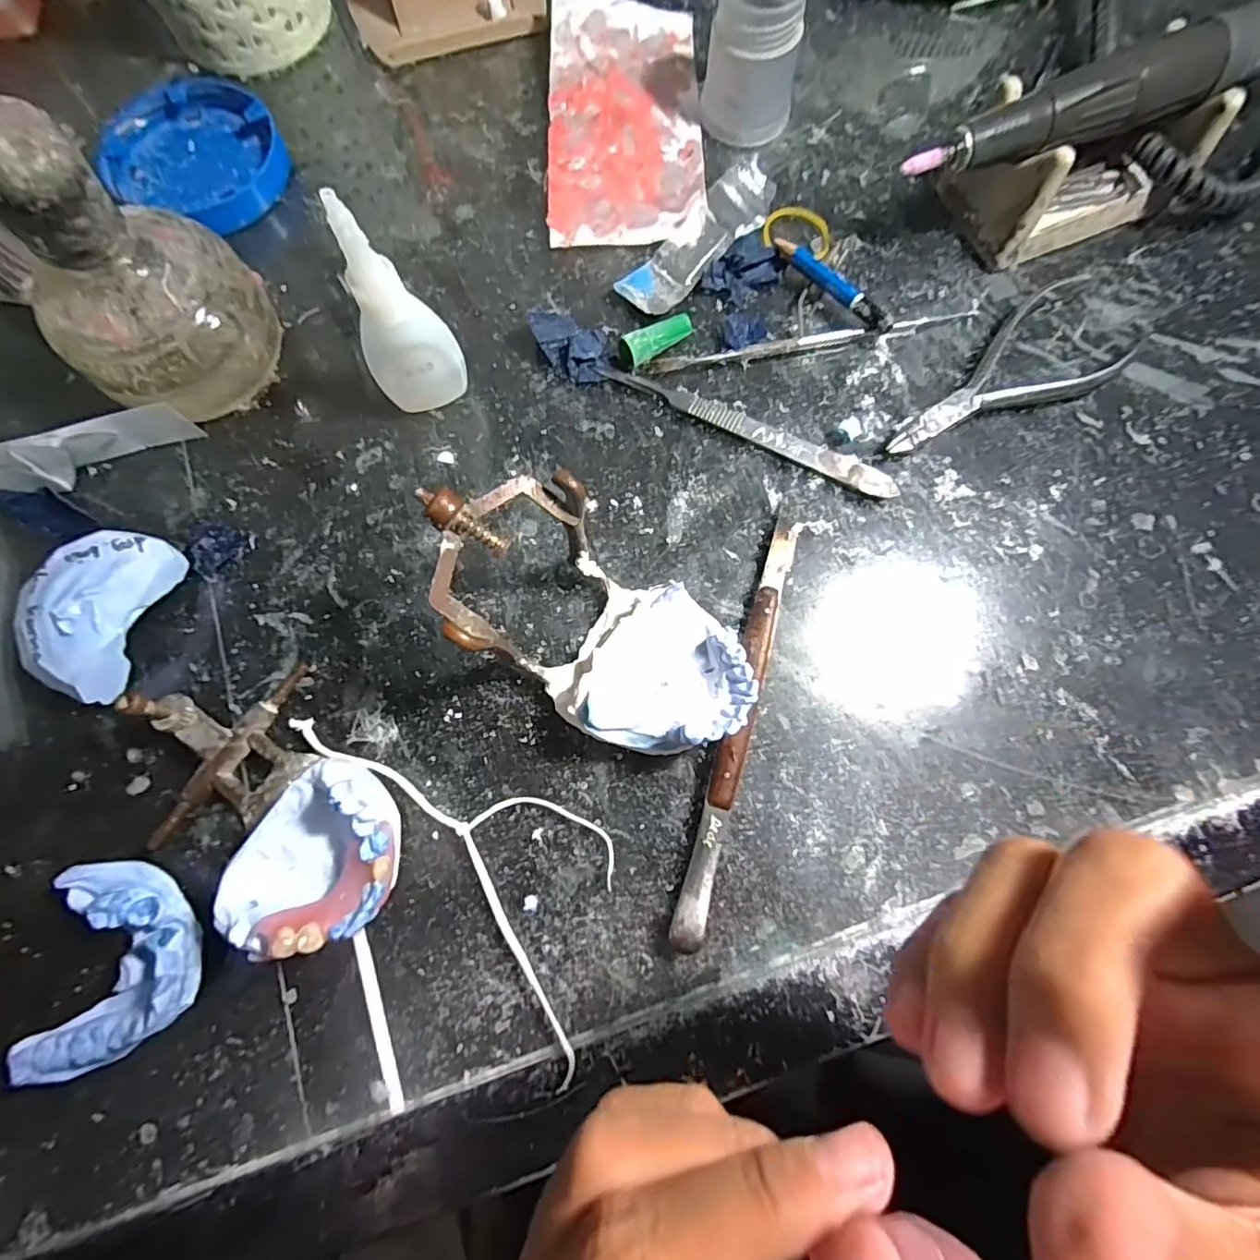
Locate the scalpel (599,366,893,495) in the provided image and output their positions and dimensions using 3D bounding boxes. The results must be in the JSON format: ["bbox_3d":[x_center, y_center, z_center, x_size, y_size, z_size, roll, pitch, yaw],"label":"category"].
[{"bbox_3d":[0.050,-0.087,0.247,0.134,0.005,0.013,26,78,6],"label":"scalpel"}]

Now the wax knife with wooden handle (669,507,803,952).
[{"bbox_3d":[0.041,0.031,0.217,0.012,0.011,0.163,16,78,3],"label":"wax knife with wooden handle"}]

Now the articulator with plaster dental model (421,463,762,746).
[{"bbox_3d":[-0.011,-0.002,0.199,0.118,0.061,0.066,29,79,6],"label":"articulator with plaster dental model"}]

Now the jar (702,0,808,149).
[{"bbox_3d":[0.057,-0.264,0.266,0.041,0.049,0.042,0,77,0],"label":"jar"}]

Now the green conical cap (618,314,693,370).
[{"bbox_3d":[0.011,-0.125,0.251,0.037,0.013,0.011,-34,79,-7],"label":"green conical cap"}]

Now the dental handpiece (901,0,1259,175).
[{"bbox_3d":[0.187,-0.212,0.232,0.157,0.023,0.023,-21,78,-5],"label":"dental handpiece"}]

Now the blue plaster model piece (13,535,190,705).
[{"bbox_3d":[-0.199,-0.007,0.218,0.033,0.028,0.062,17,78,4],"label":"blue plaster model piece"}]

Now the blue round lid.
[{"bbox_3d":[-0.208,-0.230,0.278,0.078,0.015,0.067,16,78,3],"label":"blue round lid"}]

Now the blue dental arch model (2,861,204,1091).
[{"bbox_3d":[-0.166,0.112,0.190,0.046,0.028,0.063,5,77,1],"label":"blue dental arch model"}]

